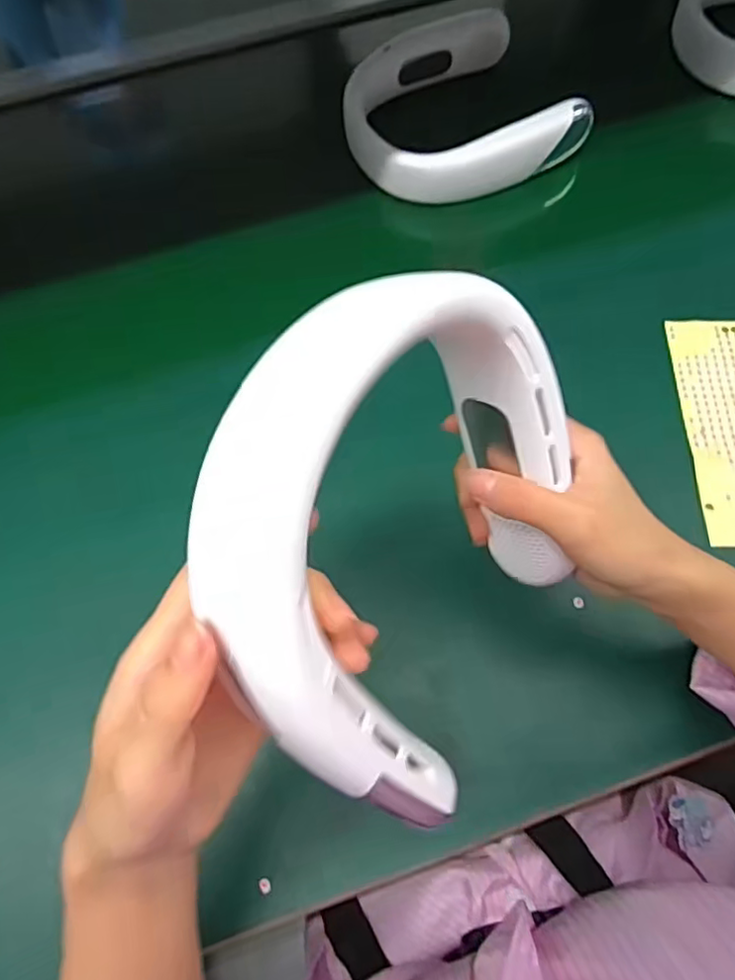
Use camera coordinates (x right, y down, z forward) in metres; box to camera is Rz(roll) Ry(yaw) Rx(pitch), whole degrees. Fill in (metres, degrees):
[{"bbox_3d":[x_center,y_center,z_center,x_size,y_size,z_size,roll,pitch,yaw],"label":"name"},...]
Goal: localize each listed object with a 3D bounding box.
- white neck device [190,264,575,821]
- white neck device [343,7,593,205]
[{"bbox_3d":[0.023,0.016,0.243,0.049,0.189,0.160,8,51,47],"label":"white neck device"},{"bbox_3d":[0.083,-0.357,0.580,0.207,0.048,0.195,-23,67,-9],"label":"white neck device"}]

